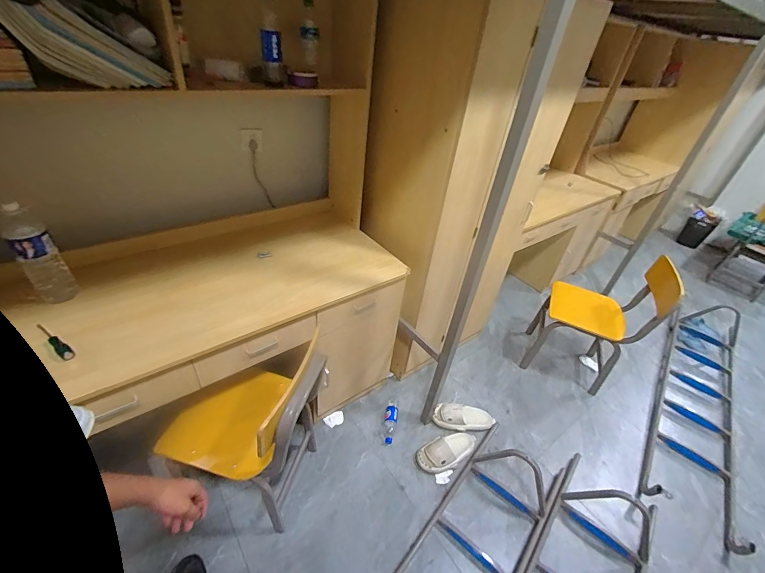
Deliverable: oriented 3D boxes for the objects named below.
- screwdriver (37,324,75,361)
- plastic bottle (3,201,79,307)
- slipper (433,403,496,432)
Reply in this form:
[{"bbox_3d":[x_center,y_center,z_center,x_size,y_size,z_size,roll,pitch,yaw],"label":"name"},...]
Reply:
[{"bbox_3d":[-0.853,0.136,0.918,0.178,0.034,0.027,26,42,26],"label":"screwdriver"},{"bbox_3d":[-0.925,-0.076,0.959,0.074,0.294,0.089,31,43,27],"label":"plastic bottle"},{"bbox_3d":[0.379,0.614,1.652,0.294,0.056,0.137,1,37,-5],"label":"slipper"}]

